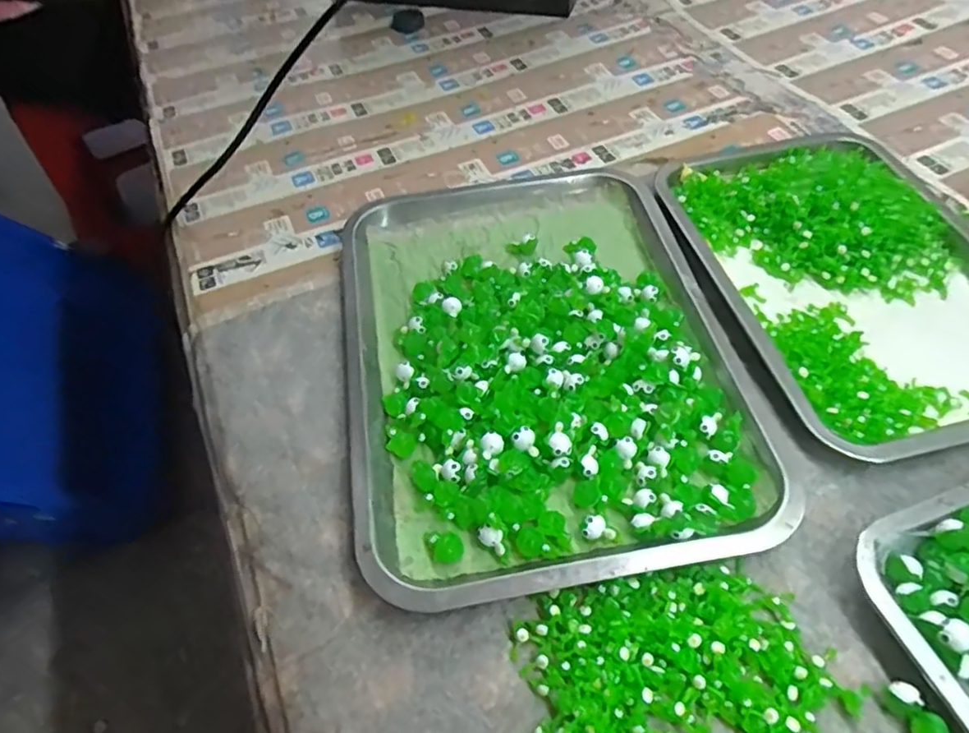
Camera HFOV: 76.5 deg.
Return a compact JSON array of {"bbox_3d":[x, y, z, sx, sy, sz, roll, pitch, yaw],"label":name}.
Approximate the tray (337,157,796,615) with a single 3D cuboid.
[{"bbox_3d":[0.035,-0.019,0.446,0.265,0.024,0.353,-11,53,-4],"label":"tray"}]

